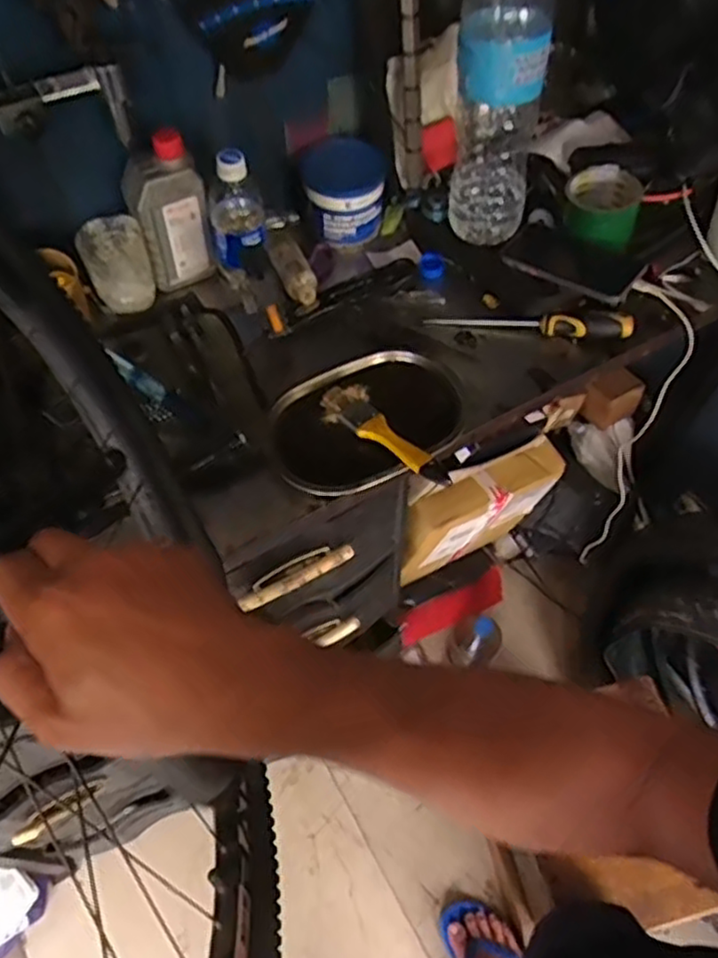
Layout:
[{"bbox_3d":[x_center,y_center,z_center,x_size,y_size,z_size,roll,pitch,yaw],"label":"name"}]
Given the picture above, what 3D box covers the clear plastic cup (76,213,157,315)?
[{"bbox_3d":[-0.277,-0.245,0.819,0.071,0.096,0.059,-19,61,-11],"label":"clear plastic cup"}]

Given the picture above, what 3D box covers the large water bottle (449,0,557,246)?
[{"bbox_3d":[0.150,-0.410,0.753,0.100,0.285,0.116,11,59,6],"label":"large water bottle"}]

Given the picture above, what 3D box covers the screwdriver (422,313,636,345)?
[{"bbox_3d":[0.200,-0.185,0.824,0.232,0.031,0.025,6,59,4],"label":"screwdriver"}]

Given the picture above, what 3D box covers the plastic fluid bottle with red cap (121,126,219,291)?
[{"bbox_3d":[-0.216,-0.303,0.812,0.082,0.182,0.051,-18,61,-11],"label":"plastic fluid bottle with red cap"}]

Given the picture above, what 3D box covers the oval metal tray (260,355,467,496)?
[{"bbox_3d":[0.006,-0.064,0.754,0.211,0.025,0.150,-30,63,-17],"label":"oval metal tray"}]

